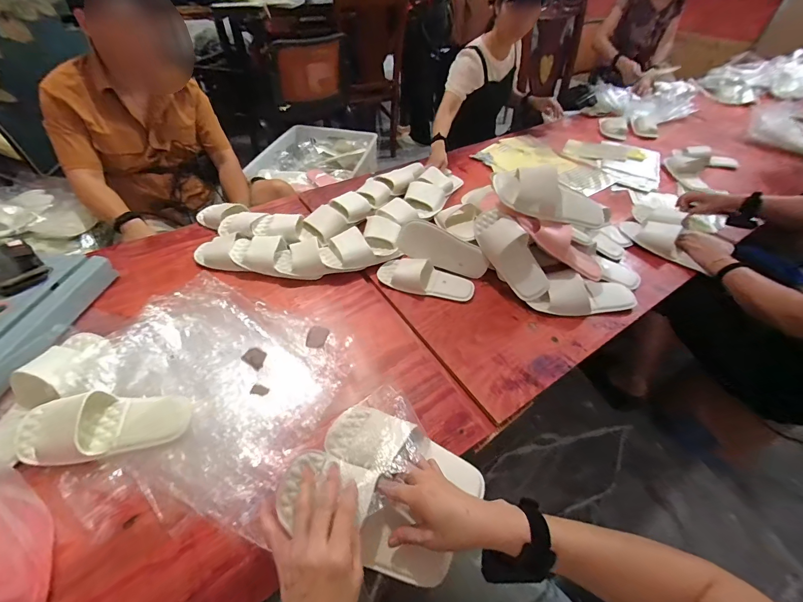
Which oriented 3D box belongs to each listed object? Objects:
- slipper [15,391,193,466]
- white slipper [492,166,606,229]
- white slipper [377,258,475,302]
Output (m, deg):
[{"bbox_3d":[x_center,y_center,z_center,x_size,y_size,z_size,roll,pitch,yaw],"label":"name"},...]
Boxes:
[{"bbox_3d":[-0.492,0.201,0.558,0.249,0.059,0.099,-7,47,-8],"label":"slipper"},{"bbox_3d":[0.356,-0.251,0.805,0.274,0.093,0.098,20,48,-2],"label":"white slipper"},{"bbox_3d":[0.058,-0.063,0.836,0.240,0.048,0.110,9,47,6],"label":"white slipper"}]

